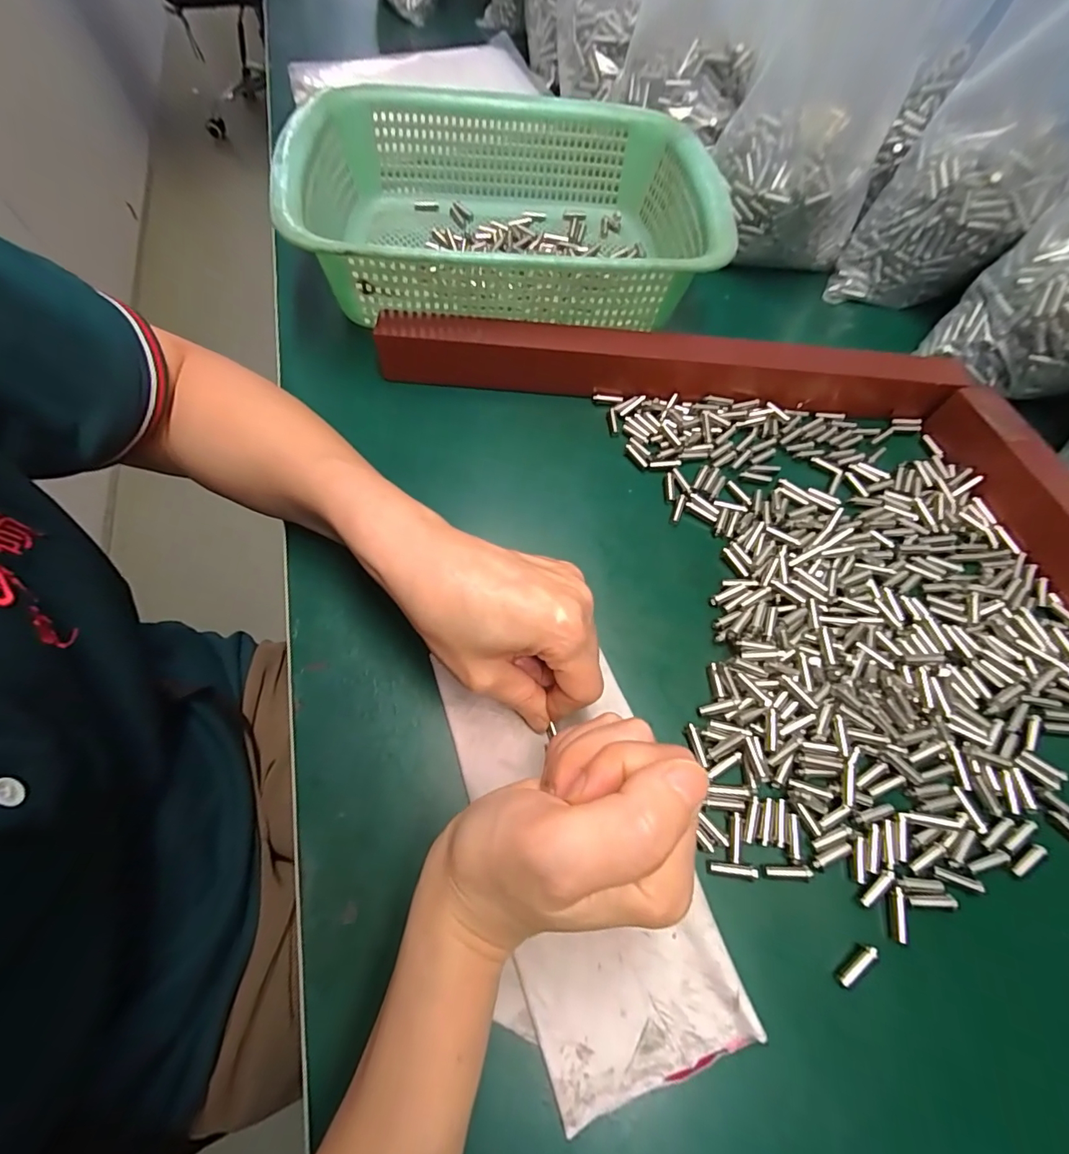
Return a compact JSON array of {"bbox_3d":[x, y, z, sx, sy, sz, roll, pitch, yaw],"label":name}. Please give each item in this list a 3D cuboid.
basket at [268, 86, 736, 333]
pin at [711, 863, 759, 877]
[{"bbox_3d":[-0.017,-0.271,0.369,0.292,0.090,0.220,-4,65,-4],"label":"basket"},{"bbox_3d":[0.090,0.131,0.220,0.020,0.004,0.004,7,61,3],"label":"pin"}]

